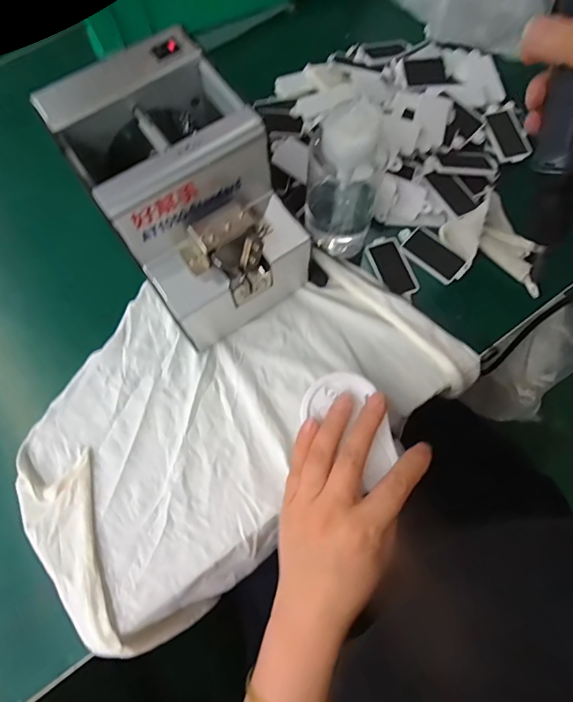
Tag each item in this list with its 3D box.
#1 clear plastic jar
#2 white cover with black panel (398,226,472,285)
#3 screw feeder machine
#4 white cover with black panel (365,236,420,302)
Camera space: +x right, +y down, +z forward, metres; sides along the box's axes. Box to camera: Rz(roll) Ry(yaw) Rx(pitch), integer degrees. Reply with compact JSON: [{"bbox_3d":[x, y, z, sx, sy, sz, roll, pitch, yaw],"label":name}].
[{"bbox_3d":[0.048,-0.138,0.355,0.063,0.138,0.063,0,73,1],"label":"clear plastic jar"},{"bbox_3d":[0.143,-0.097,0.415,0.072,0.006,0.037,39,77,12],"label":"white cover with black panel"},{"bbox_3d":[-0.076,-0.122,0.353,0.133,0.140,0.181,-35,75,-9],"label":"screw feeder machine"},{"bbox_3d":[0.103,-0.080,0.413,0.033,0.006,0.068,-18,73,-4],"label":"white cover with black panel"}]

